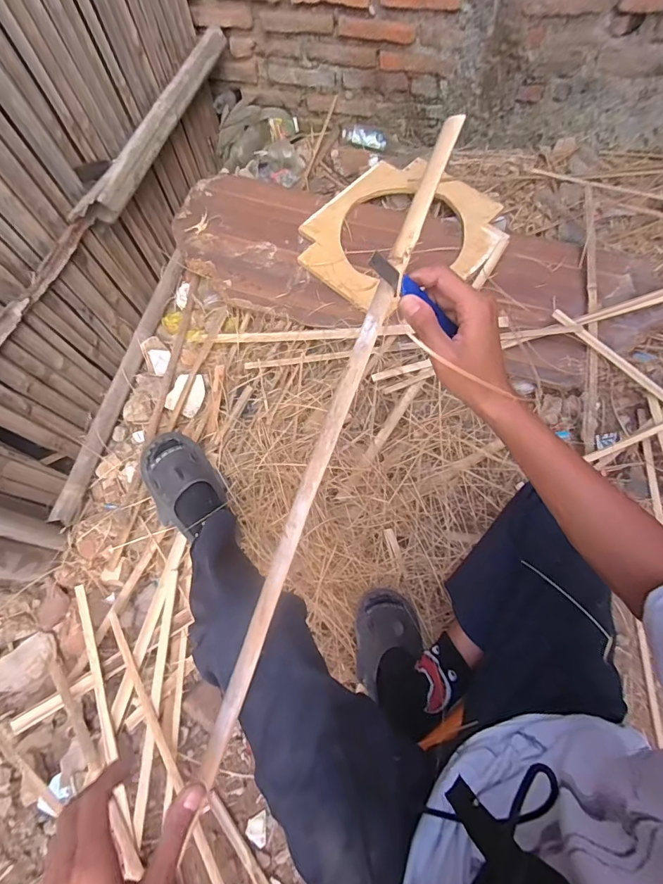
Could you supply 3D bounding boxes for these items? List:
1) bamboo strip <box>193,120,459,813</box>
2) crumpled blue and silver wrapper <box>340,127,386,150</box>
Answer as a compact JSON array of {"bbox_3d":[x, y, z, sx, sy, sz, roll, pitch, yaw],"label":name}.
[{"bbox_3d":[-0.006,0.017,0.387,0.026,0.011,0.617,23,94,33],"label":"bamboo strip"},{"bbox_3d":[0.100,-0.971,1.381,0.147,0.042,0.053,11,66,8],"label":"crumpled blue and silver wrapper"}]

